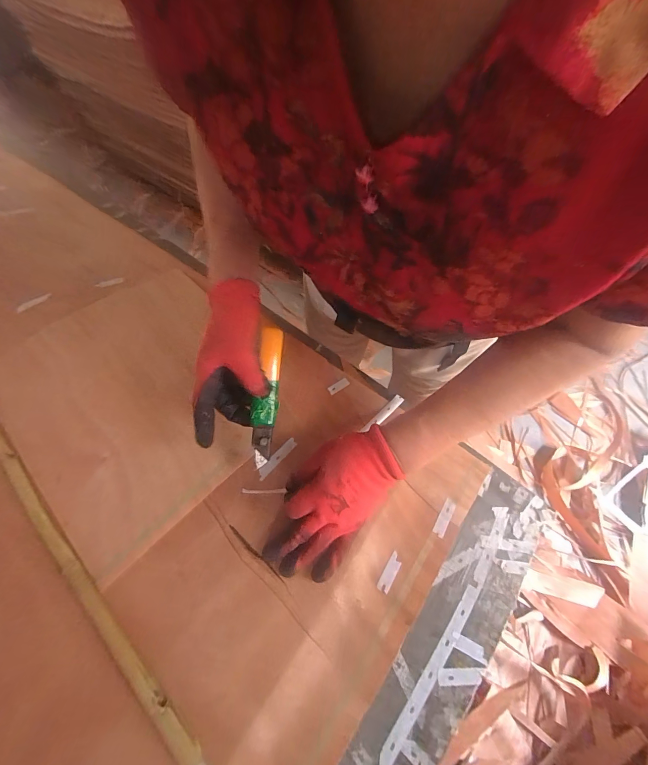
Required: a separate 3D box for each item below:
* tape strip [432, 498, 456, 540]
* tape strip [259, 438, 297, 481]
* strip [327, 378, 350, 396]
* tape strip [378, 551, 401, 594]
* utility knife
[{"bbox_3d":[0.144,0.161,0.384,0.014,0.004,0.044,24,64,24],"label":"tape strip"},{"bbox_3d":[-0.061,0.097,0.415,0.012,0.005,0.065,37,66,18],"label":"tape strip"},{"bbox_3d":[0.022,0.005,0.480,0.034,0.004,0.014,-32,66,-18],"label":"strip"},{"bbox_3d":[0.073,0.210,0.356,0.012,0.004,0.041,28,62,20],"label":"tape strip"},{"bbox_3d":[-0.067,0.016,0.378,0.025,0.016,0.161,5,87,2],"label":"utility knife"}]

